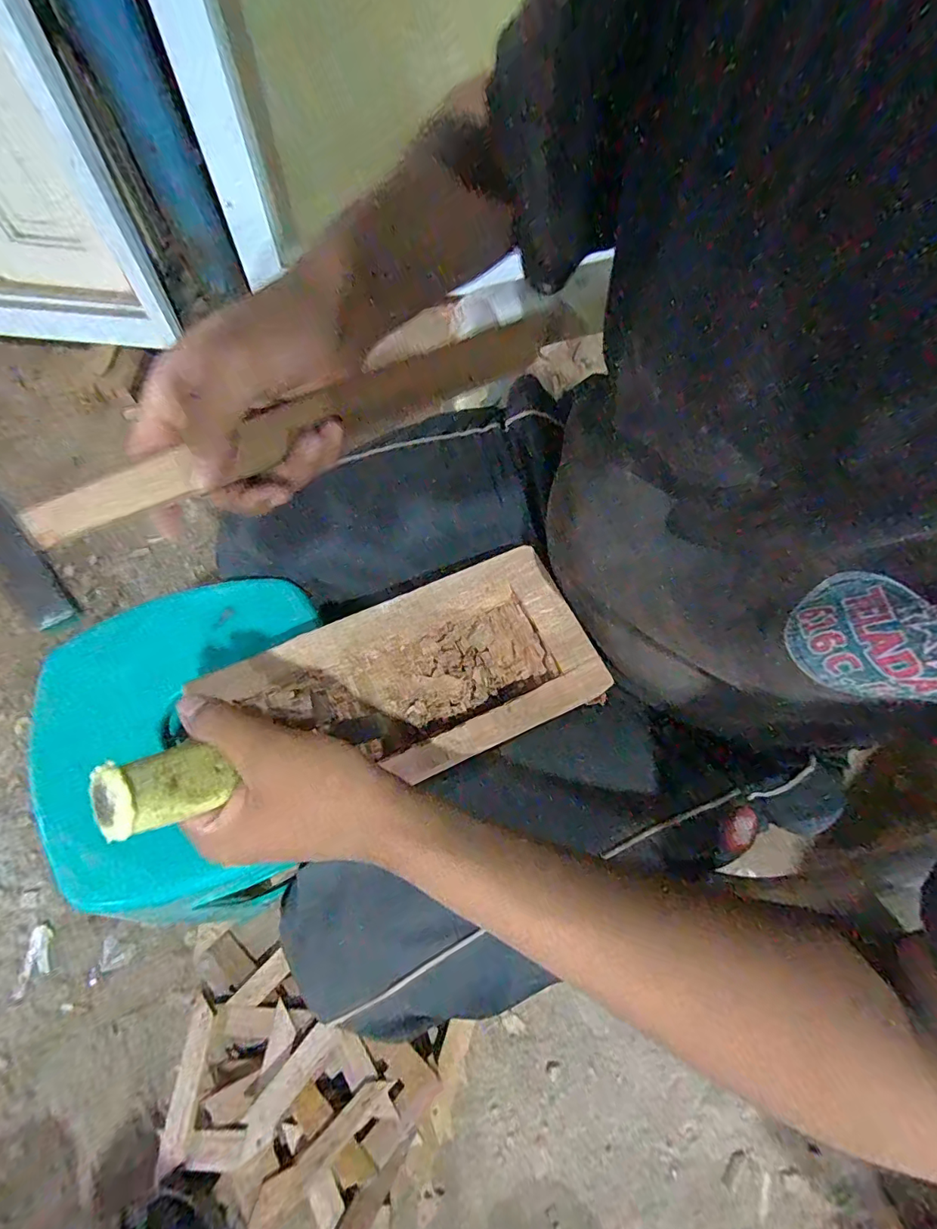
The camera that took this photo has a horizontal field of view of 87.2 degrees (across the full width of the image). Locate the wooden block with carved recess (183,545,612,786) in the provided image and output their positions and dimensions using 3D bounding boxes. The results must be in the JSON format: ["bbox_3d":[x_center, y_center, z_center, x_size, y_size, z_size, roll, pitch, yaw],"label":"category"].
[{"bbox_3d":[-0.040,0.051,0.381,0.264,0.030,0.137,-23,69,-12],"label":"wooden block with carved recess"}]

